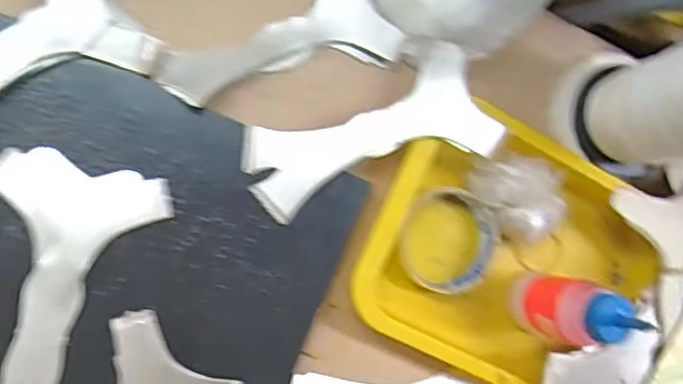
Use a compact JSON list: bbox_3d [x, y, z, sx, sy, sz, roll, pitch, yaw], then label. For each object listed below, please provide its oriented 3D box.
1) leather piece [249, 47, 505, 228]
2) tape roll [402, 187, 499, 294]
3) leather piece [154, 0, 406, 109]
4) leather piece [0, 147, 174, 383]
[{"bbox_3d":[0.022,-0.042,0.465,0.186,0.020,0.086,-23,93,-13],"label":"leather piece"},{"bbox_3d":[0.087,0.039,0.498,0.083,0.029,0.084,0,88,-13],"label":"tape roll"},{"bbox_3d":[-0.046,-0.116,0.477,0.184,0.033,0.093,-28,95,-13],"label":"leather piece"},{"bbox_3d":[-0.198,0.071,0.419,0.111,0.009,0.188,16,85,-12],"label":"leather piece"}]

